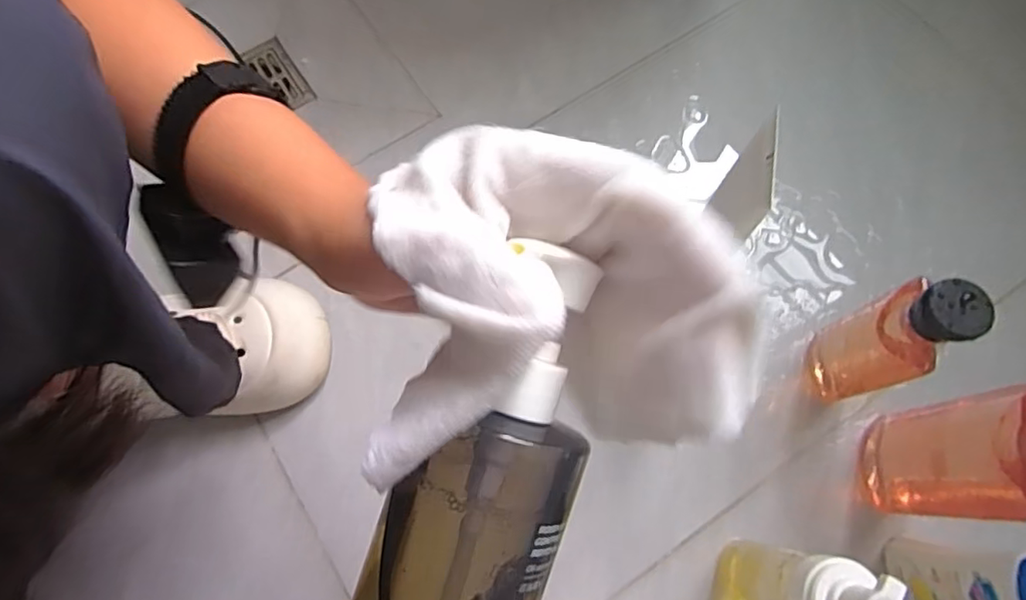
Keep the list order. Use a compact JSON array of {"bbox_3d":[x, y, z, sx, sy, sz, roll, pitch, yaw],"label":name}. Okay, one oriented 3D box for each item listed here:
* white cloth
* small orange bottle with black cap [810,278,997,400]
[{"bbox_3d":[0.011,-0.003,0.185,0.106,0.061,0.101,-4,72,0],"label":"white cloth"},{"bbox_3d":[0.276,0.034,0.427,0.033,0.168,0.057,-12,72,-3],"label":"small orange bottle with black cap"}]

